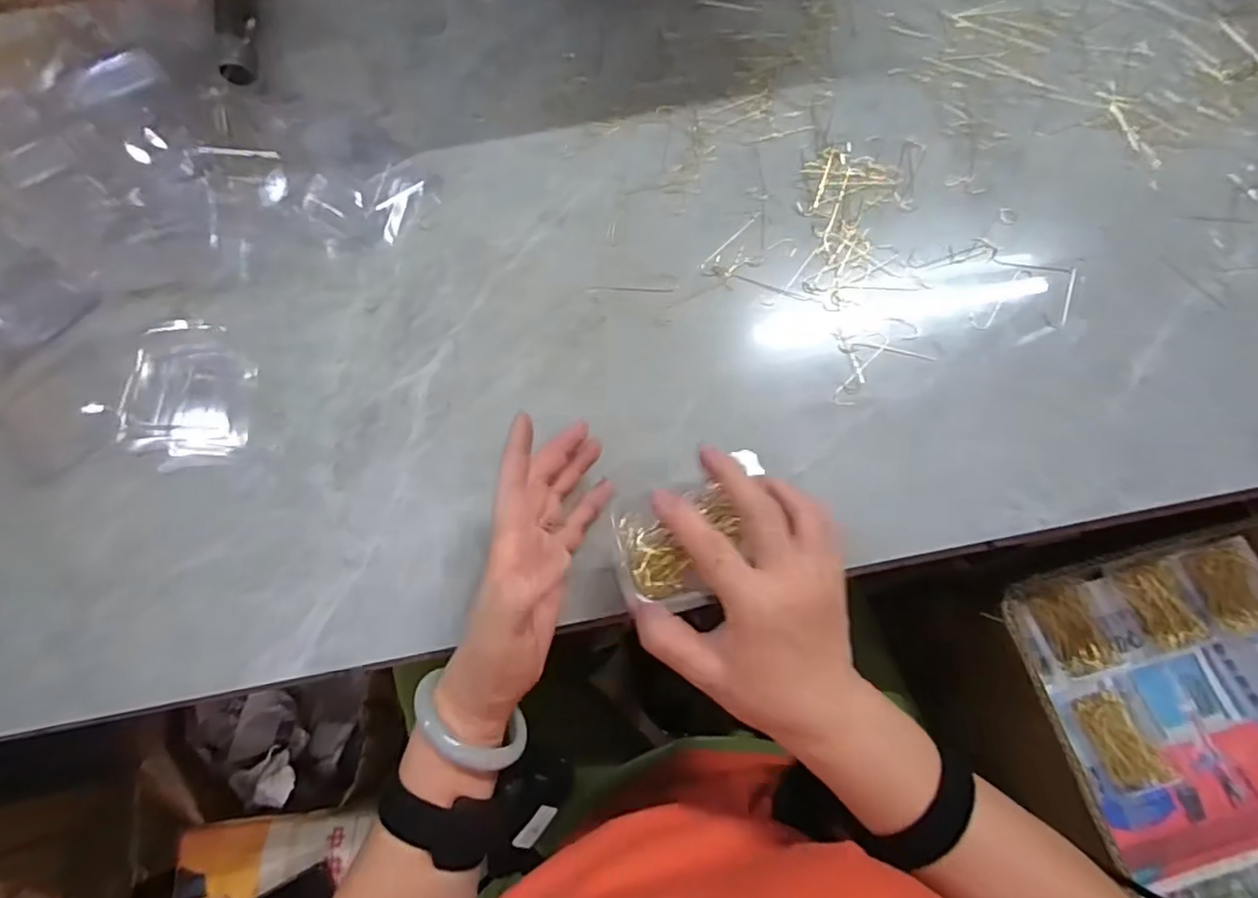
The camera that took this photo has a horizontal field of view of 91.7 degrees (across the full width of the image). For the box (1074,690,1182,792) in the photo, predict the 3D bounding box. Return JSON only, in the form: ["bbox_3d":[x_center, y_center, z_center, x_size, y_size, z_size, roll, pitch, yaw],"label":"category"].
[{"bbox_3d":[0.418,0.246,0.513,0.059,0.017,0.079,-14,73,-2],"label":"box"}]

